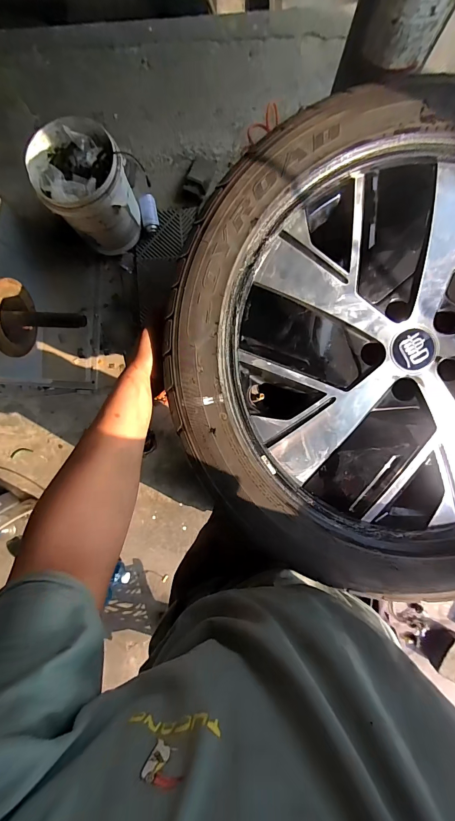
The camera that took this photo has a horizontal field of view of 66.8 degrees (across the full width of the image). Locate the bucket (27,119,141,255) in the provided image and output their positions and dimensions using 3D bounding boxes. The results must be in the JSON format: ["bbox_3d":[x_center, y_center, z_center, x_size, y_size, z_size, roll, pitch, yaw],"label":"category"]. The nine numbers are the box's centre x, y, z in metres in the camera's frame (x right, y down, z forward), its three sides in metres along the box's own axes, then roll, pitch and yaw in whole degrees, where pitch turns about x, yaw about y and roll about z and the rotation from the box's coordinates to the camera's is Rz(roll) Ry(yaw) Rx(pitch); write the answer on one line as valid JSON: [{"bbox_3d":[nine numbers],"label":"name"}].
[{"bbox_3d":[-0.459,-0.739,1.159,0.267,0.283,0.289,0,92,1],"label":"bucket"}]

